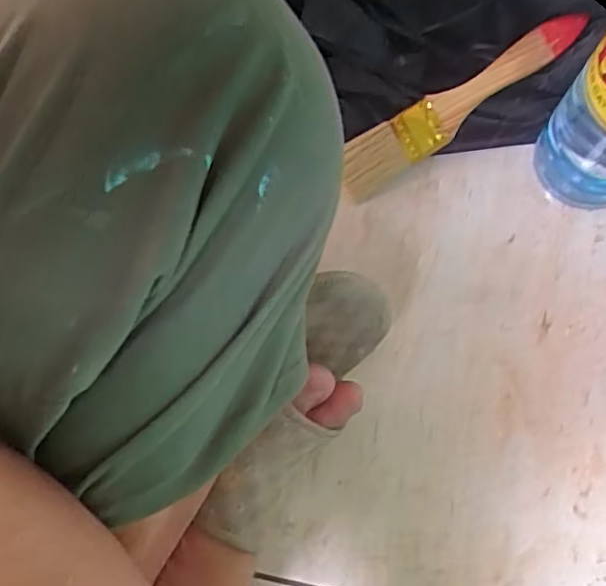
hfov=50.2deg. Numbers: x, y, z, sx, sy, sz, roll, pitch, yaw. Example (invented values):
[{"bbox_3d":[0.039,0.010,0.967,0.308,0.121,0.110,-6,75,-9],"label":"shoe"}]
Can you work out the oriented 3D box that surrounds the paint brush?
[{"bbox_3d":[0.101,-0.121,0.419,0.178,0.007,0.034,-33,103,4],"label":"paint brush"}]

